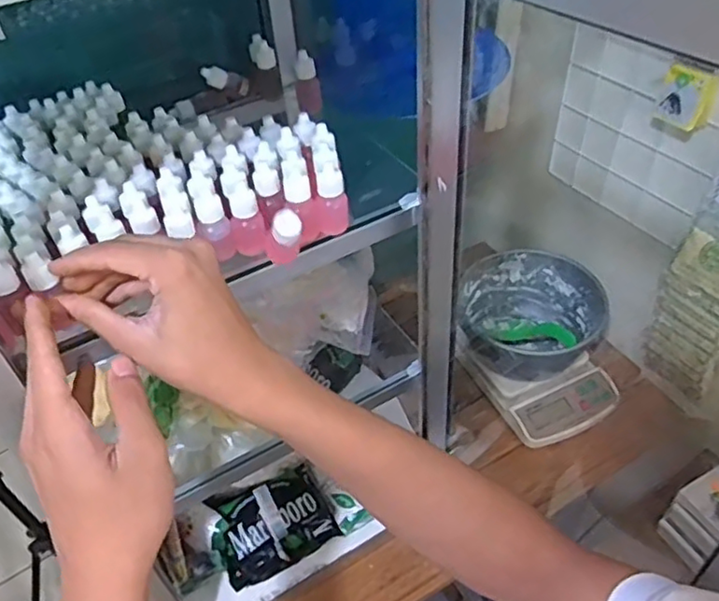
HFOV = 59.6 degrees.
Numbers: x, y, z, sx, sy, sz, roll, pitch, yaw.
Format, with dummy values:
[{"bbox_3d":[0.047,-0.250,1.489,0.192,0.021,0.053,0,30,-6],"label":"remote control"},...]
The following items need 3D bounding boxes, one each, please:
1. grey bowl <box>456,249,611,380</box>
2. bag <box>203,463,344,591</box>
[{"bbox_3d":[0.237,0.026,0.884,0.190,0.110,0.175,-2,45,2],"label":"grey bowl"},{"bbox_3d":[-0.100,0.260,0.722,0.138,0.092,0.049,-19,11,-15],"label":"bag"}]

